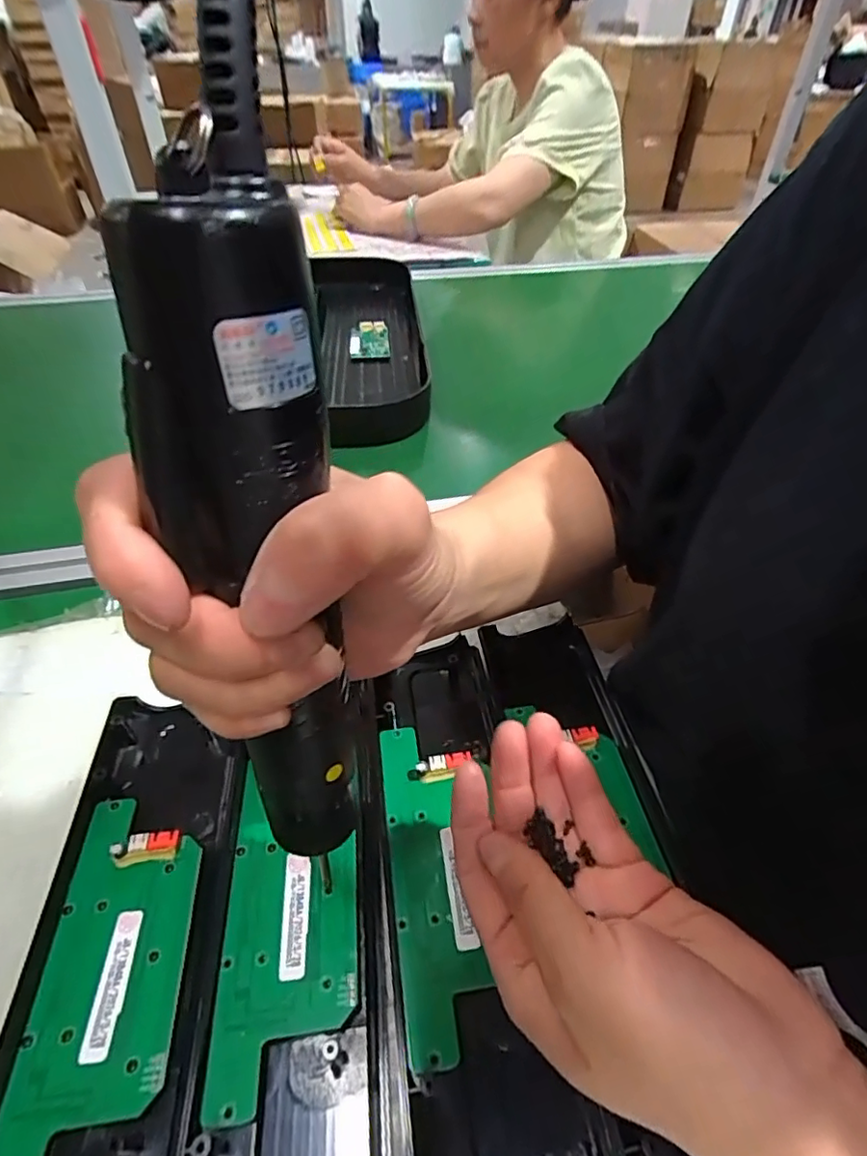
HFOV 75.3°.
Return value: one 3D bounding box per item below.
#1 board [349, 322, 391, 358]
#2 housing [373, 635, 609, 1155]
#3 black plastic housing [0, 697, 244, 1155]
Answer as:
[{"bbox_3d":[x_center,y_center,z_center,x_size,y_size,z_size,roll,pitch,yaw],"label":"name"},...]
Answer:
[{"bbox_3d":[-0.082,-0.307,0.719,0.050,0.013,0.086,-4,44,-5],"label":"board"},{"bbox_3d":[0.011,0.128,0.258,0.066,0.018,0.248,-6,44,-6],"label":"housing"},{"bbox_3d":[-0.128,0.156,0.224,0.075,0.022,0.242,-5,44,-5],"label":"black plastic housing"}]

